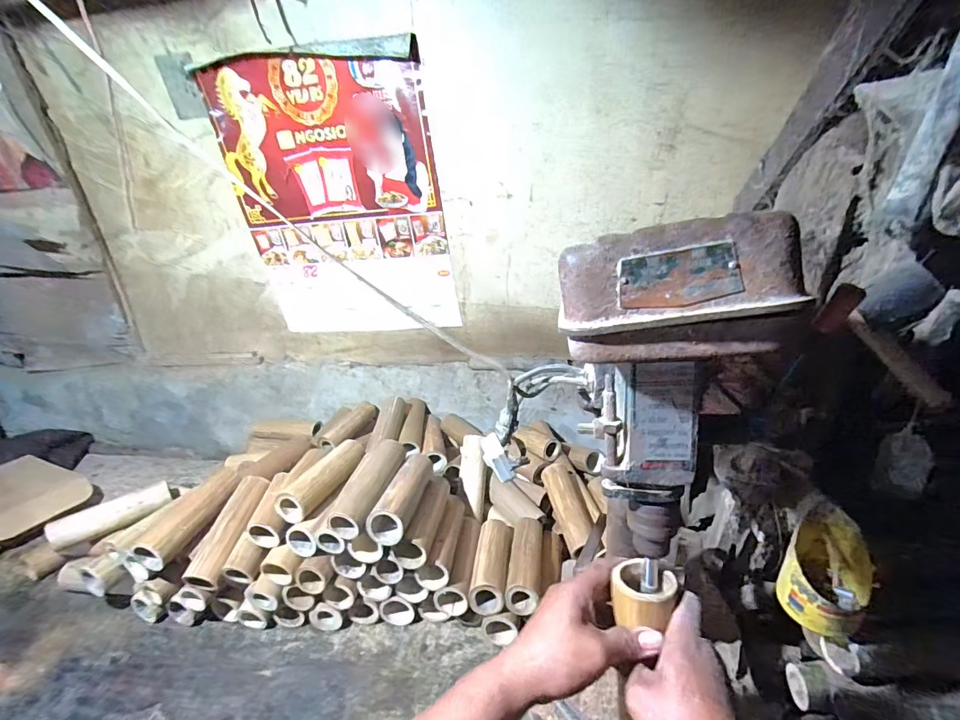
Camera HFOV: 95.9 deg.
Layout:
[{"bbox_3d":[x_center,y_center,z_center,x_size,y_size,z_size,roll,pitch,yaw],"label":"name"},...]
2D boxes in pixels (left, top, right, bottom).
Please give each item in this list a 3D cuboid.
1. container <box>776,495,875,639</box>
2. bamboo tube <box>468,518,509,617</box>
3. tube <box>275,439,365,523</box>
[{"bbox_3d":[0.464,0.282,0.580,0.092,0.150,0.098,14,25,42],"label":"container"},{"bbox_3d":[0.021,0.339,0.747,0.056,0.044,0.192,-1,19,7],"label":"bamboo tube"},{"bbox_3d":[-0.264,0.206,0.747,0.057,0.063,0.186,3,19,19],"label":"tube"}]

